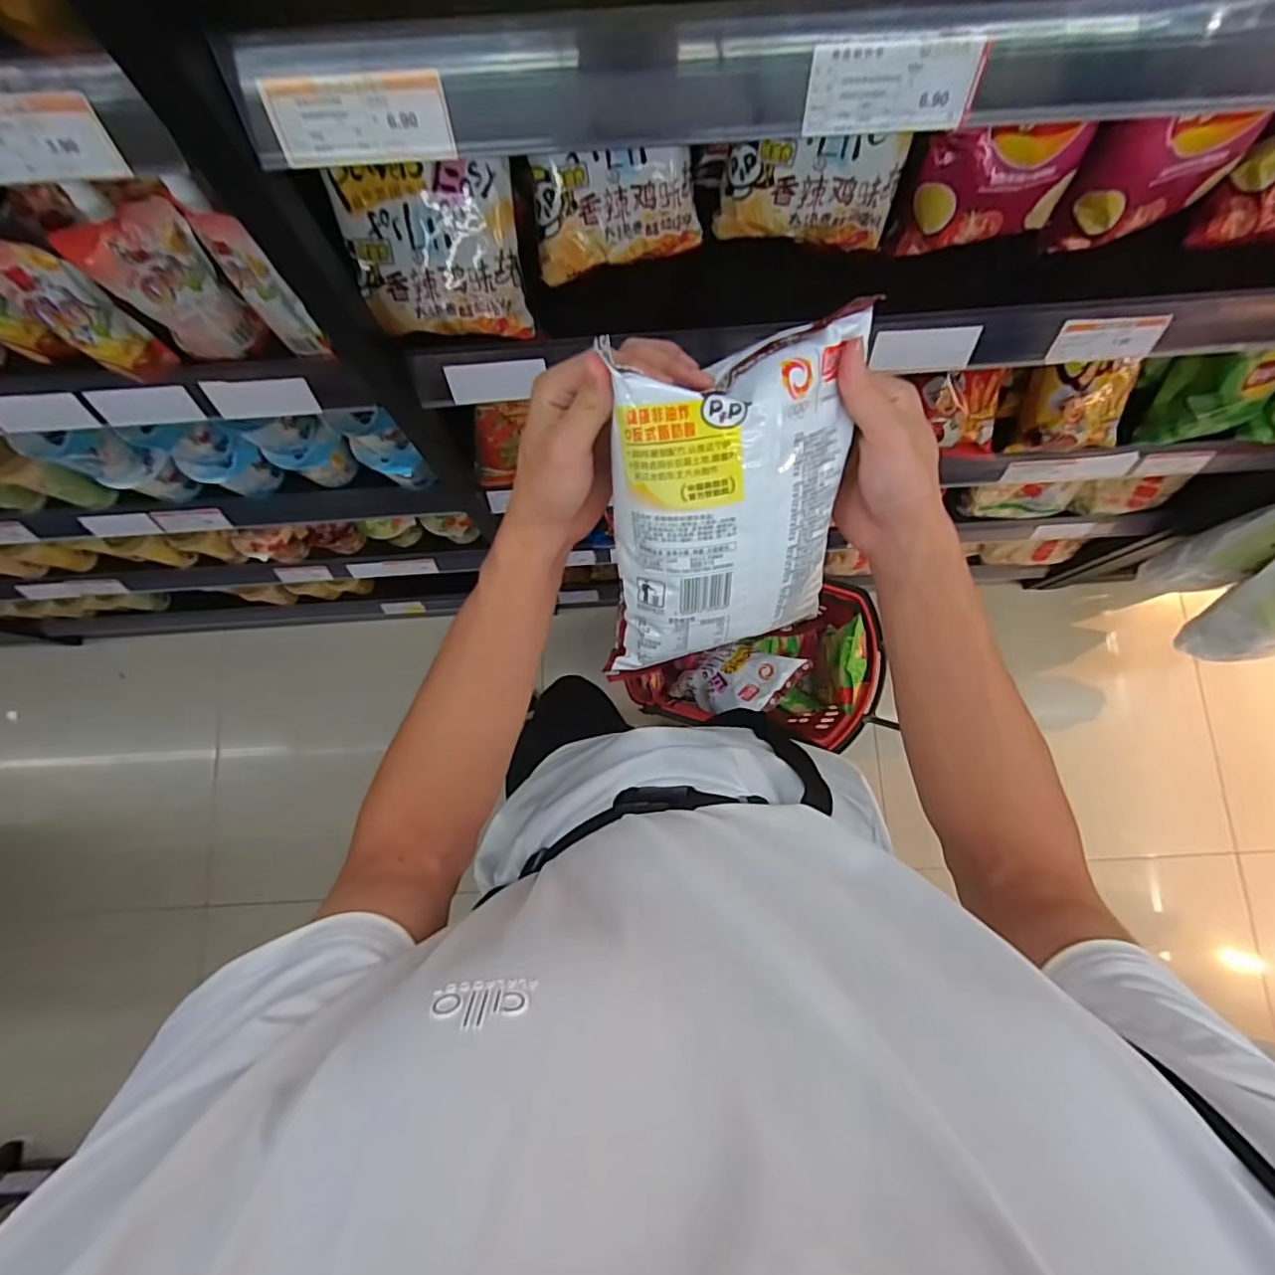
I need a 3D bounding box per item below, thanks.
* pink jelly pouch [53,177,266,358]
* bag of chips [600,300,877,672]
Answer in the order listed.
[{"bbox_3d":[-0.380,-0.287,0.484,0.081,0.145,0.031,-19,80,-3],"label":"pink jelly pouch"},{"bbox_3d":[0.058,-0.070,0.359,0.142,0.204,0.041,-9,37,-11],"label":"bag of chips"}]

